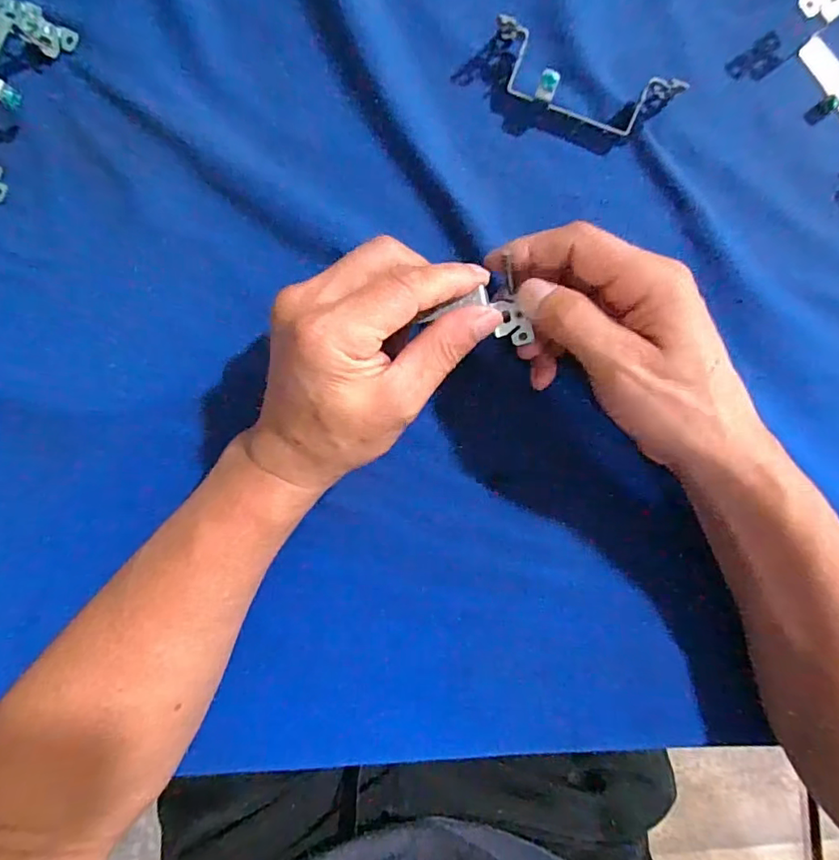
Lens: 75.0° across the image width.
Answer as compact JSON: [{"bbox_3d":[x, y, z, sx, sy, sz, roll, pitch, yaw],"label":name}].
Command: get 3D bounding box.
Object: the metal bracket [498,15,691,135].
[{"bbox_3d":[0.086,-0.186,0.297,0.101,0.025,0.032,18,91,0],"label":"metal bracket"}]

